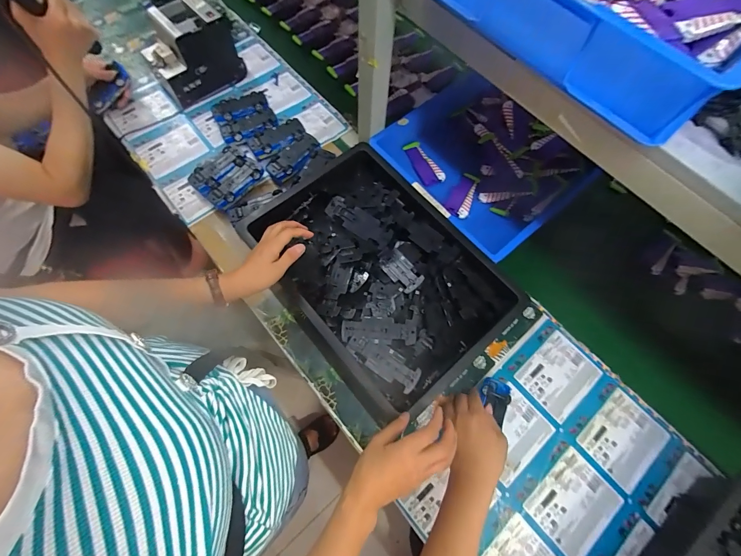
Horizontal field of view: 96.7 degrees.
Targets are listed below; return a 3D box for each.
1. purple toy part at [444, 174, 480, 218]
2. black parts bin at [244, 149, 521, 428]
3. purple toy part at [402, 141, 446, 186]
[{"bbox_3d":[0.206,-0.189,0.736,0.053,0.008,0.122,22,70,8],"label":"purple toy part"},{"bbox_3d":[0.014,-0.011,0.611,0.323,0.107,0.445,-40,74,-15],"label":"black parts bin"},{"bbox_3d":[0.121,-0.264,0.765,0.055,0.021,0.118,-22,72,-12],"label":"purple toy part"}]

